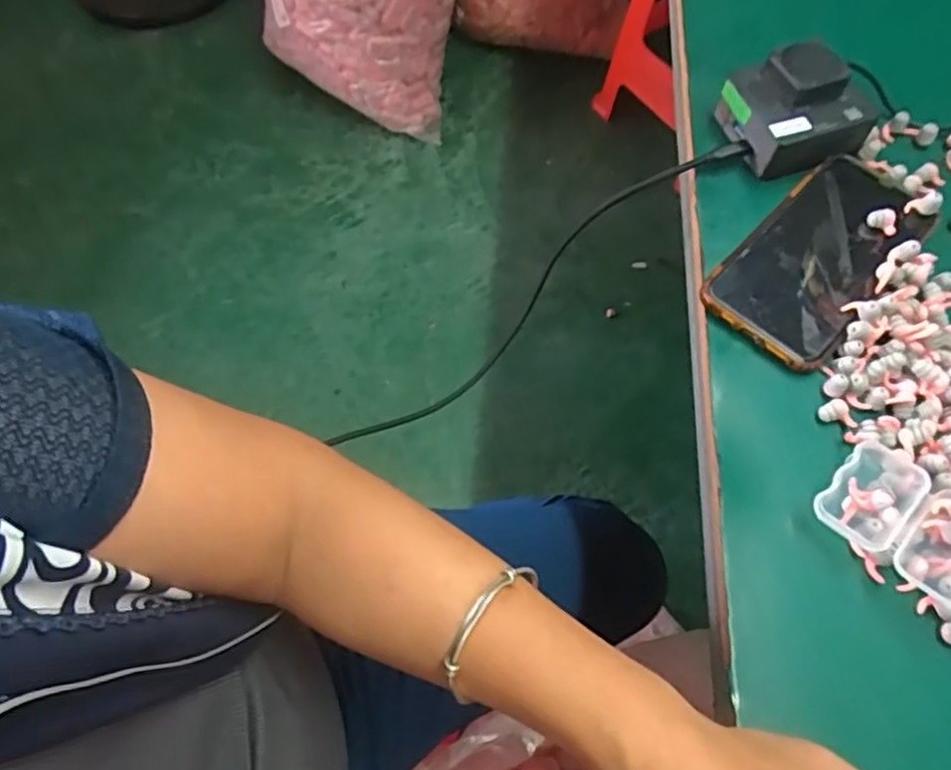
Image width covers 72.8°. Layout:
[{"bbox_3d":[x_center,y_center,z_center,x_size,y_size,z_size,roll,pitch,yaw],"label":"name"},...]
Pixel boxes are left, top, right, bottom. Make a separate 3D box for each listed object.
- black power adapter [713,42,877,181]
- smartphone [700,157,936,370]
[{"bbox_3d":[0.211,-0.183,0.421,0.077,0.049,0.071,-20,65,-9],"label":"black power adapter"},{"bbox_3d":[0.212,-0.079,0.394,0.078,0.017,0.154,42,71,19],"label":"smartphone"}]

